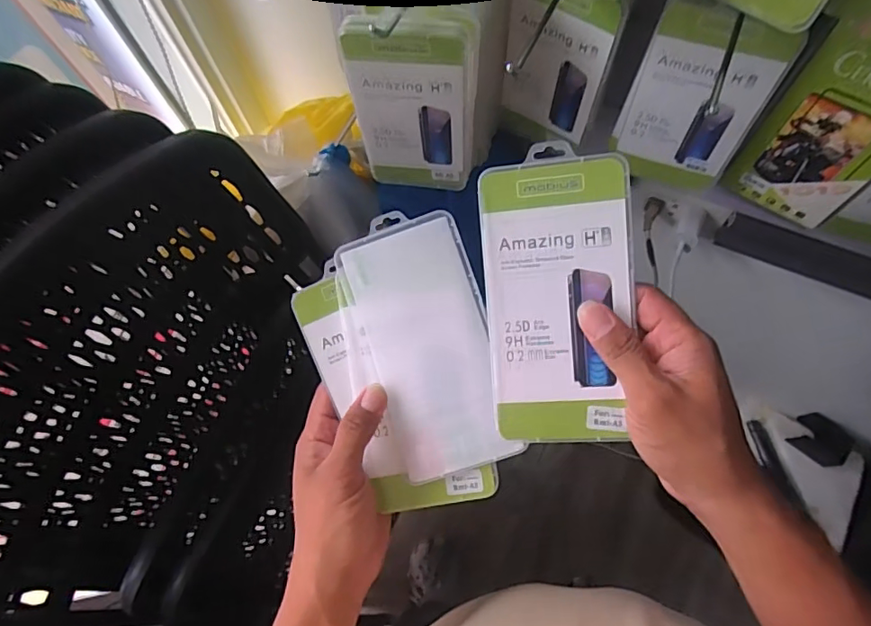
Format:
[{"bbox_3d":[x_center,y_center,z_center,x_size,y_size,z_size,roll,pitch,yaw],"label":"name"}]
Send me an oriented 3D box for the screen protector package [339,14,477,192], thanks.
[{"bbox_3d":[-0.016,-0.156,0.417,0.092,0.168,0.016,0,68,3],"label":"screen protector package"}]

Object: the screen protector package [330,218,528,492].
[{"bbox_3d":[-0.006,0.020,0.371,0.088,0.008,0.180,-19,84,7],"label":"screen protector package"}]

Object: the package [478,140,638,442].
[{"bbox_3d":[0.077,-0.008,0.329,0.088,0.004,0.178,-4,95,12],"label":"package"}]

